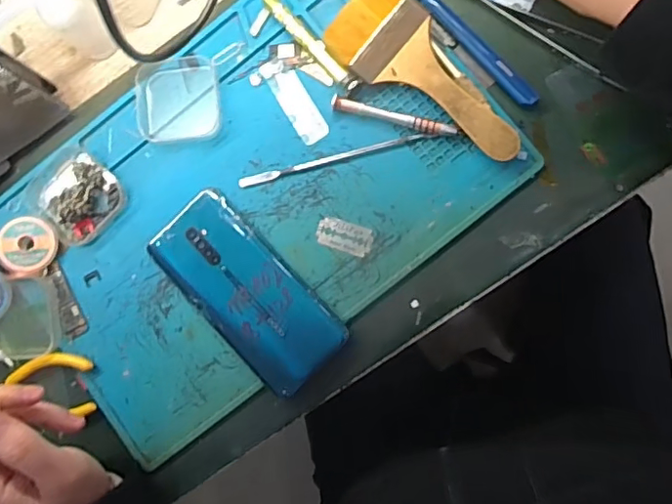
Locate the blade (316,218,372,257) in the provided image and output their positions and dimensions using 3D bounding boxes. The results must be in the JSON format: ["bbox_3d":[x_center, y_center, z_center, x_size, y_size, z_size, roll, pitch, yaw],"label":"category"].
[{"bbox_3d":[0.006,-0.012,0.418,0.040,0.004,0.022,17,88,6],"label":"blade"}]

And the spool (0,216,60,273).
[{"bbox_3d":[-0.241,-0.006,0.437,0.043,0.017,0.042,0,87,5],"label":"spool"}]

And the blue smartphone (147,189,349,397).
[{"bbox_3d":[-0.068,0.030,0.420,0.070,0.010,0.157,-44,84,2],"label":"blue smartphone"}]

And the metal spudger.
[{"bbox_3d":[0.000,-0.071,0.422,0.149,0.004,0.008,-14,86,4],"label":"metal spudger"}]

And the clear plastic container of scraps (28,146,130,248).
[{"bbox_3d":[-0.204,-0.046,0.432,0.062,0.024,0.065,-42,84,2],"label":"clear plastic container of scraps"}]

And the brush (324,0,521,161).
[{"bbox_3d":[0.066,-0.127,0.407,0.162,0.014,0.062,44,106,6],"label":"brush"}]

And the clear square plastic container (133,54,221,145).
[{"bbox_3d":[-0.122,-0.119,0.433,0.062,0.012,0.066,-5,86,5],"label":"clear square plastic container"}]

